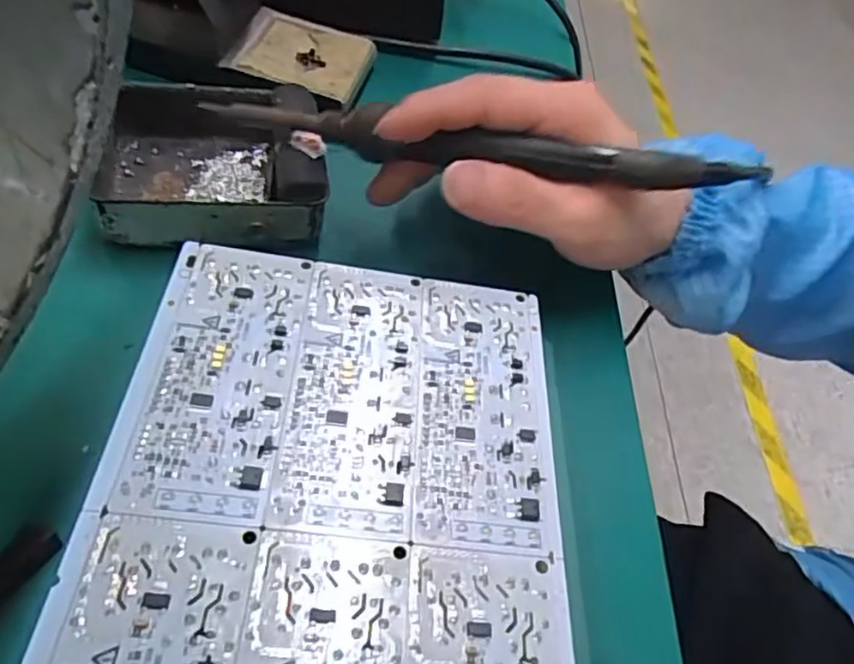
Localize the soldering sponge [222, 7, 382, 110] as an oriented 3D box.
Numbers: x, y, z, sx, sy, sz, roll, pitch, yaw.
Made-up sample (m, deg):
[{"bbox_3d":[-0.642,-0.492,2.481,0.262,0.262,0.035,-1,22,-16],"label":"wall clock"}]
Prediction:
[{"bbox_3d":[-0.067,-0.153,0.354,0.069,0.014,0.069,16,50,-1],"label":"soldering sponge"}]

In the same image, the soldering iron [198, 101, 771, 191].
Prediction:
[{"bbox_3d":[0.011,-0.075,0.253,0.211,0.016,0.020,11,50,11],"label":"soldering iron"}]

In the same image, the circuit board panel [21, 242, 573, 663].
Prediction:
[{"bbox_3d":[-0.027,0.058,0.182,0.134,0.004,0.205,8,51,-7],"label":"circuit board panel"}]

